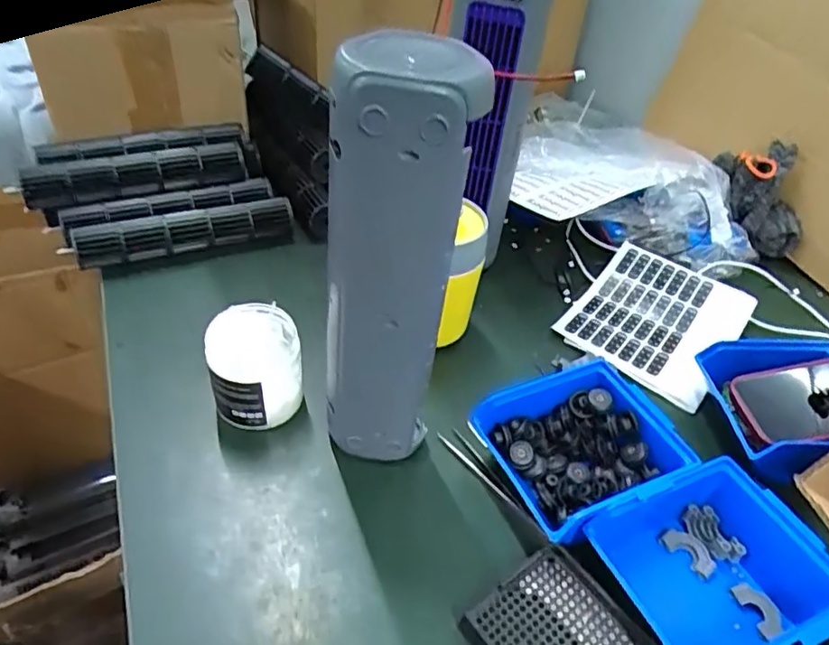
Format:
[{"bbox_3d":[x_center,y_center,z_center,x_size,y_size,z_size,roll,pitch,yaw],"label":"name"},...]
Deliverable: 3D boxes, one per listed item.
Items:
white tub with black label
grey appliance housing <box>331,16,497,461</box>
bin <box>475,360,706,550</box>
[{"bbox_3d":[-0.134,0.042,0.504,0.072,0.090,0.074,-8,45,-16],"label":"white tub with black label"},{"bbox_3d":[-0.016,-0.014,0.400,0.085,0.312,0.052,2,43,-5],"label":"grey appliance housing"},{"bbox_3d":[0.133,0.101,0.469,0.141,0.059,0.117,-15,47,-21],"label":"bin"}]

